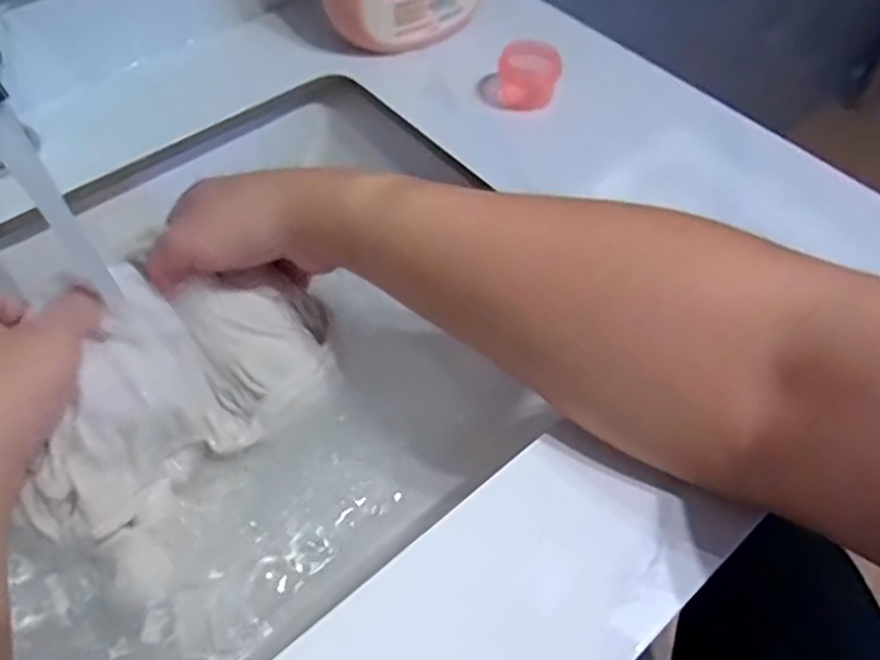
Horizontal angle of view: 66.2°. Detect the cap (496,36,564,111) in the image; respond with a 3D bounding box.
[{"bbox_3d":[0.060,-0.174,0.457,0.037,0.031,0.037,0,55,0],"label":"cap"}]

